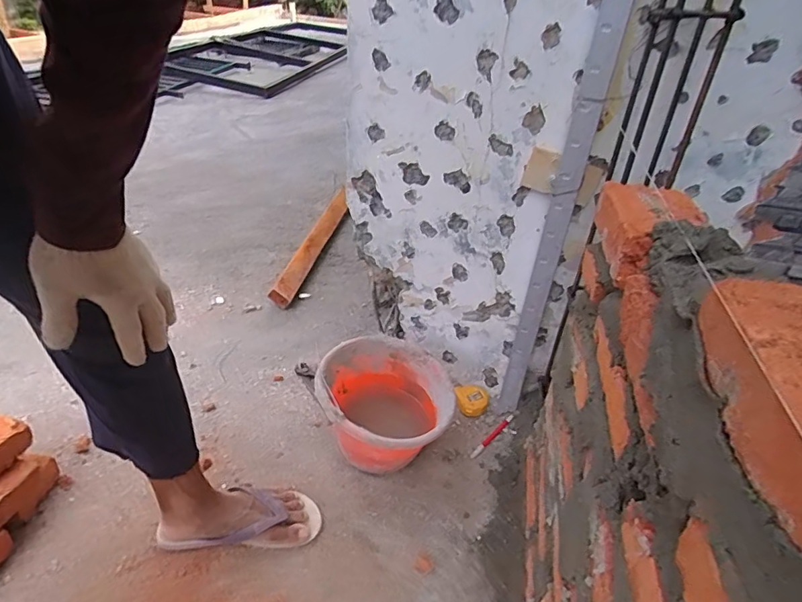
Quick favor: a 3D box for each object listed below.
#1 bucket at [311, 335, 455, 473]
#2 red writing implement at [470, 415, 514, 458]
[{"bbox_3d":[-0.035,0.209,0.925,0.226,0.180,0.231,3,34,-2],"label":"bucket"},{"bbox_3d":[0.182,0.269,0.988,0.014,0.012,0.146,30,42,33],"label":"red writing implement"}]

